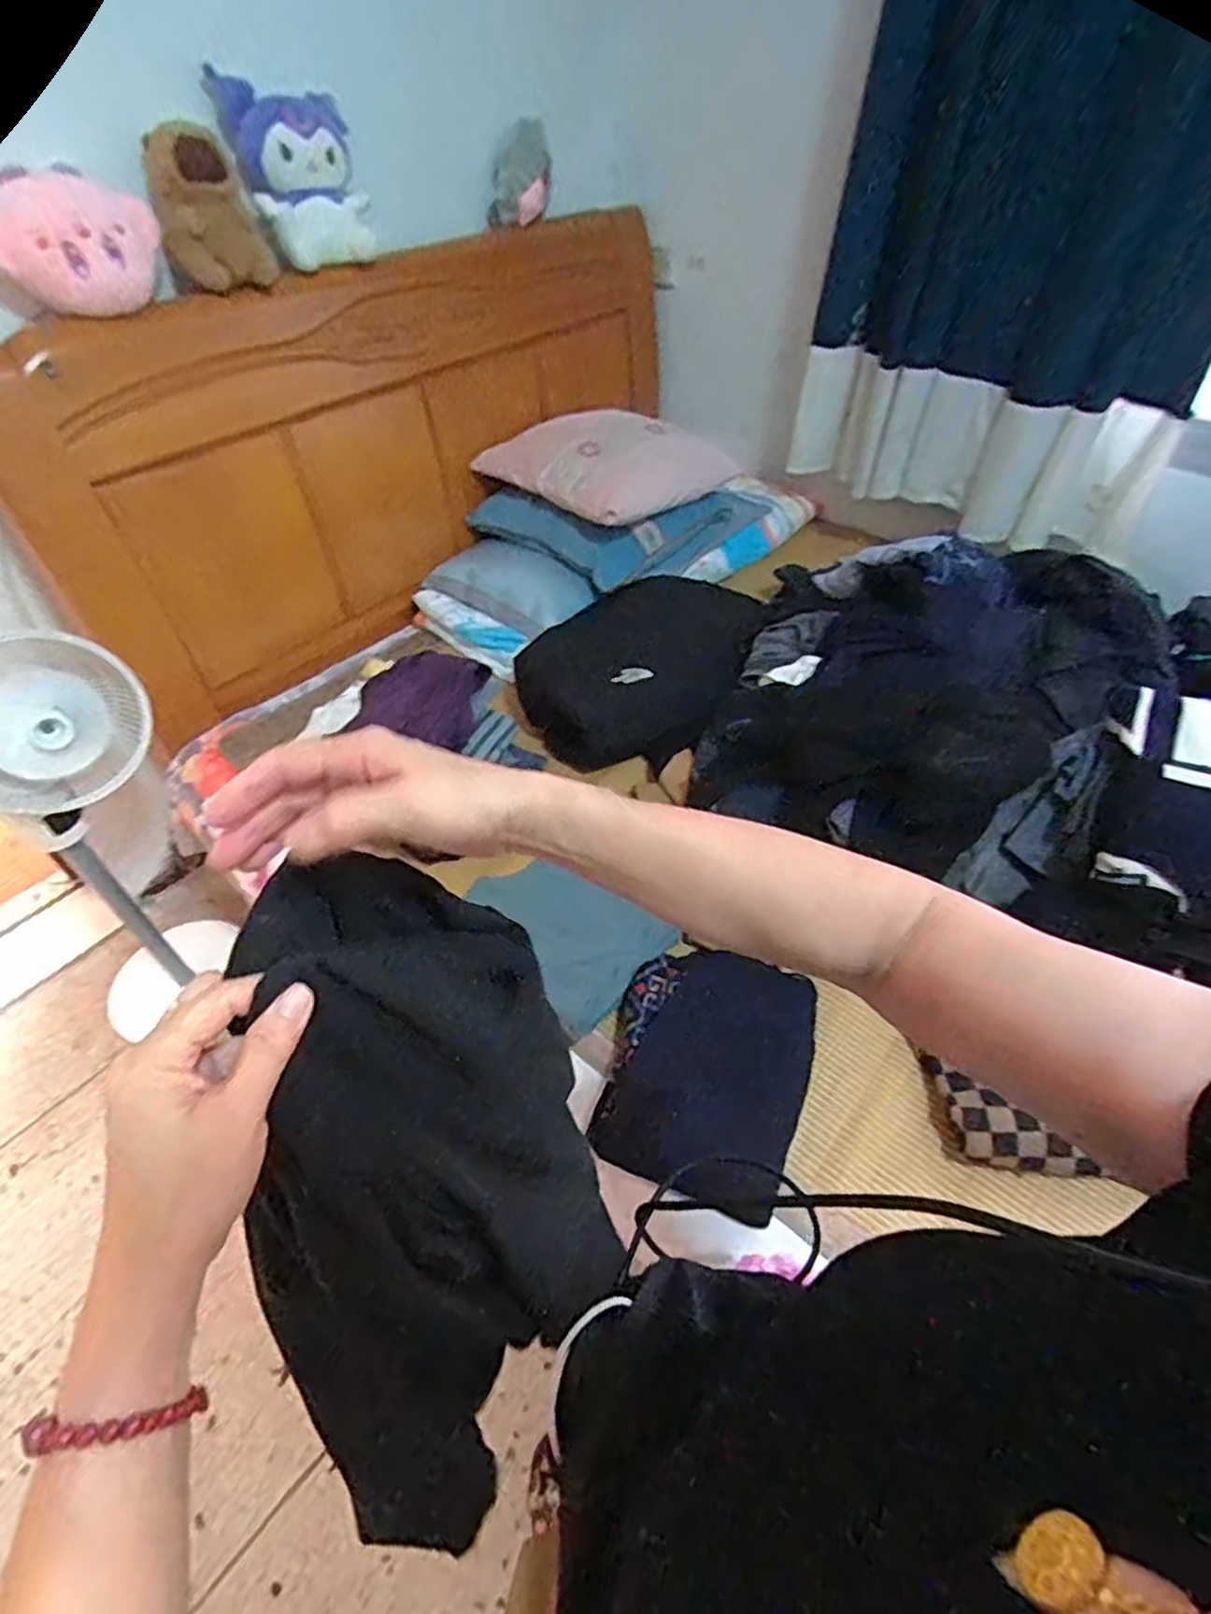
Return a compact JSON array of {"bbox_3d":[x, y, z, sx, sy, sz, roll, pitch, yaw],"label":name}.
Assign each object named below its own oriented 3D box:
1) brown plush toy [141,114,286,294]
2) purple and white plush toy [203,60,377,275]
[{"bbox_3d":[-0.607,-0.920,1.097,0.150,0.189,0.195,-17,50,-15],"label":"brown plush toy"},{"bbox_3d":[-0.507,-1.046,1.179,0.186,0.224,0.102,-18,50,-16],"label":"purple and white plush toy"}]

